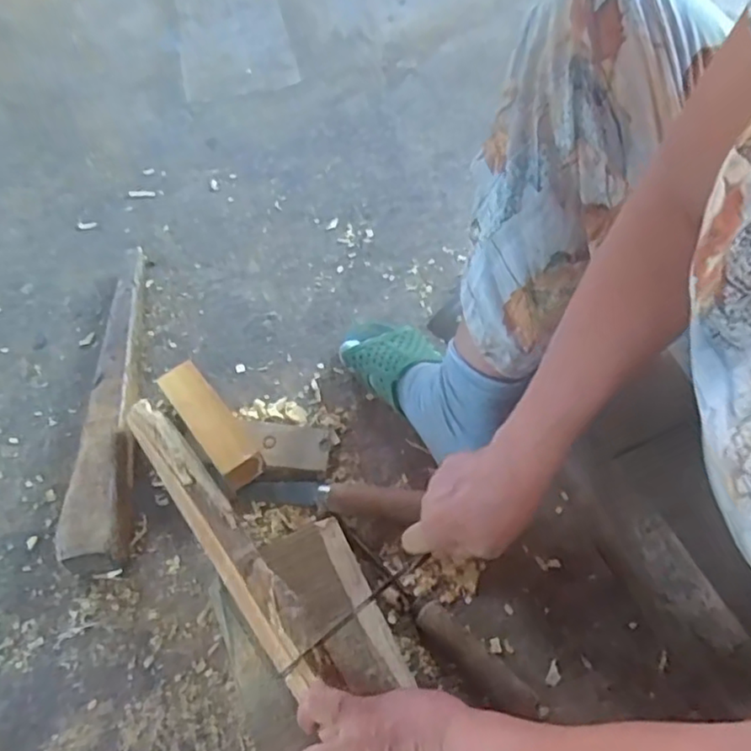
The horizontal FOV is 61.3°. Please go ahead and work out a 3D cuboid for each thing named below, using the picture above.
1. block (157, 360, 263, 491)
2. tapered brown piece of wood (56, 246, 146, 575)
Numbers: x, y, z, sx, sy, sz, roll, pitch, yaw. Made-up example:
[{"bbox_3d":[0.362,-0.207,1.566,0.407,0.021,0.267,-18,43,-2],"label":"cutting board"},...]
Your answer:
[{"bbox_3d":[-0.170,0.045,0.653,0.044,0.048,0.150,-34,59,-17],"label":"block"},{"bbox_3d":[-0.281,0.004,0.702,0.056,0.056,0.425,-8,55,0],"label":"tapered brown piece of wood"}]

